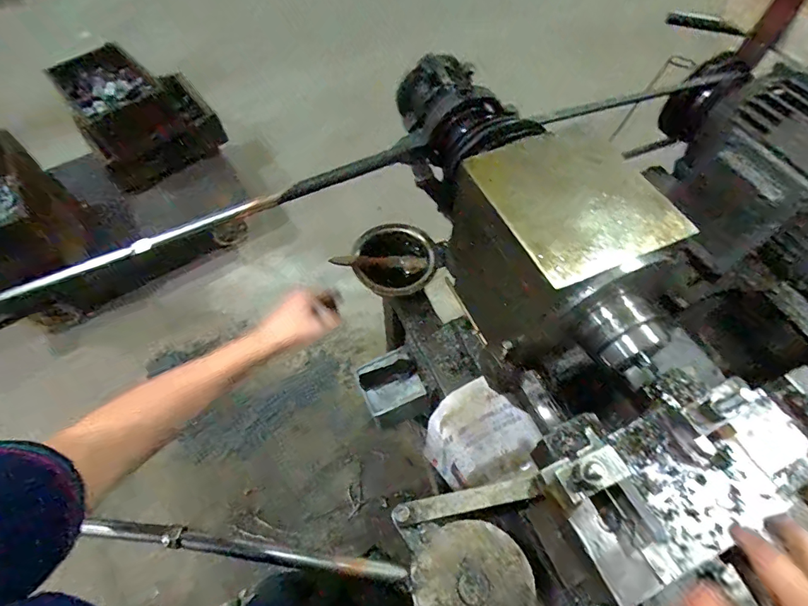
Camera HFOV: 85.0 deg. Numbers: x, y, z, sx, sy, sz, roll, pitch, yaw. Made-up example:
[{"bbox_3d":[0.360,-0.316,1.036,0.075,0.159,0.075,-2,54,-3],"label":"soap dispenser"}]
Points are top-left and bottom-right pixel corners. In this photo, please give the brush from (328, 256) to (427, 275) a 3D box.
[{"bbox_3d":[-0.039,-0.063,0.693,0.144,0.024,0.021,2,59,1],"label":"brush"}]

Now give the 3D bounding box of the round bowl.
[{"bbox_3d":[-0.015,-0.064,0.711,0.126,0.050,0.114,3,76,1],"label":"round bowl"}]

